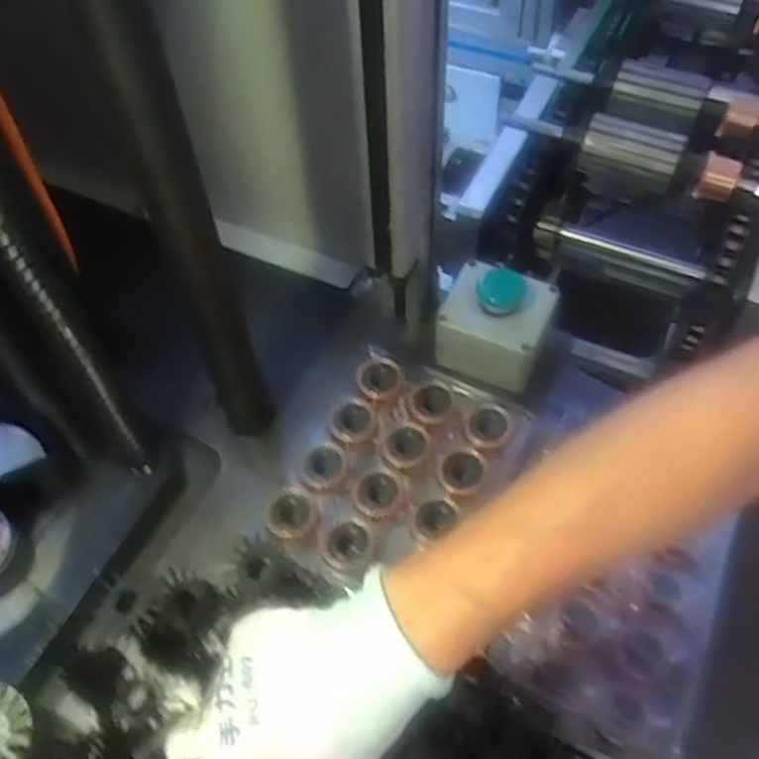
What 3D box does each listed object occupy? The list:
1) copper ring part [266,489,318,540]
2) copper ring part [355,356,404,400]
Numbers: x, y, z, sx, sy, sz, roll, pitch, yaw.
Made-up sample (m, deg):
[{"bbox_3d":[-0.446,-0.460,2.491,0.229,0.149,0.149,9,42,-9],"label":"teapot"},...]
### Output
[{"bbox_3d":[-0.061,0.094,0.518,0.034,0.010,0.035,-1,54,2],"label":"copper ring part"},{"bbox_3d":[0.000,-0.003,0.583,0.037,0.007,0.040,-1,54,2],"label":"copper ring part"}]

